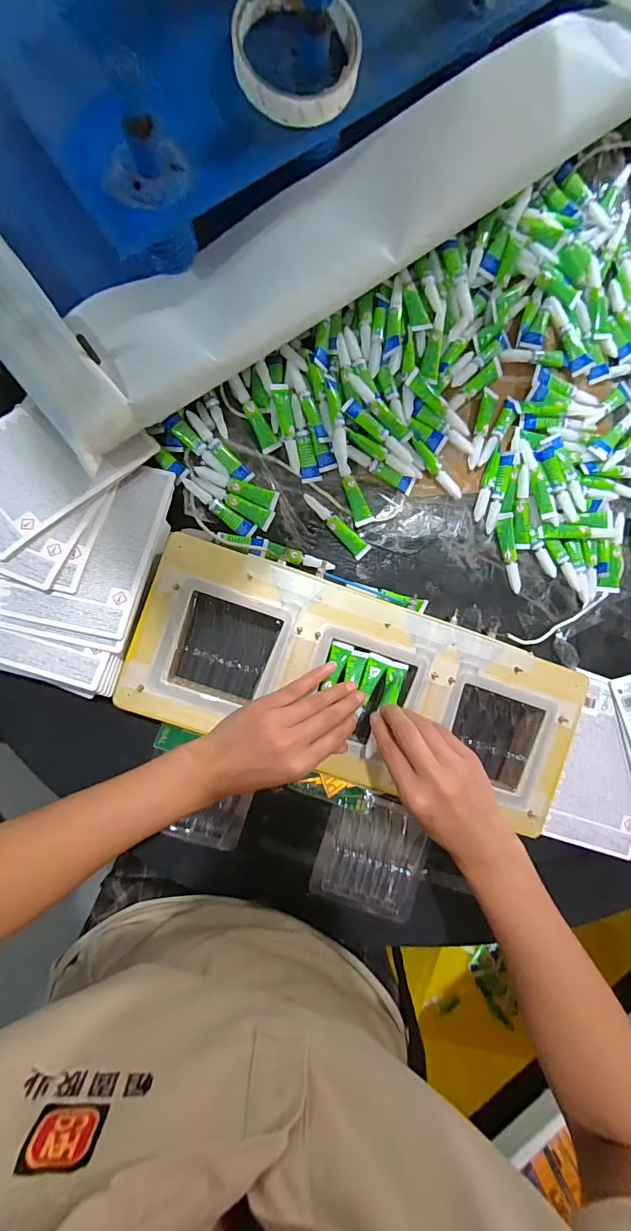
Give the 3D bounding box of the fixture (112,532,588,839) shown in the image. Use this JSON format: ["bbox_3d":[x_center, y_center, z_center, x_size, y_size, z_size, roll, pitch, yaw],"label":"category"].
[{"bbox_3d":[0.043,0.067,0.435,0.420,0.033,0.176,17,89,-5],"label":"fixture"}]

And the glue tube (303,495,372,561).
[{"bbox_3d":[0.020,-0.090,0.455,0.082,0.011,0.015,42,86,-4],"label":"glue tube"}]

